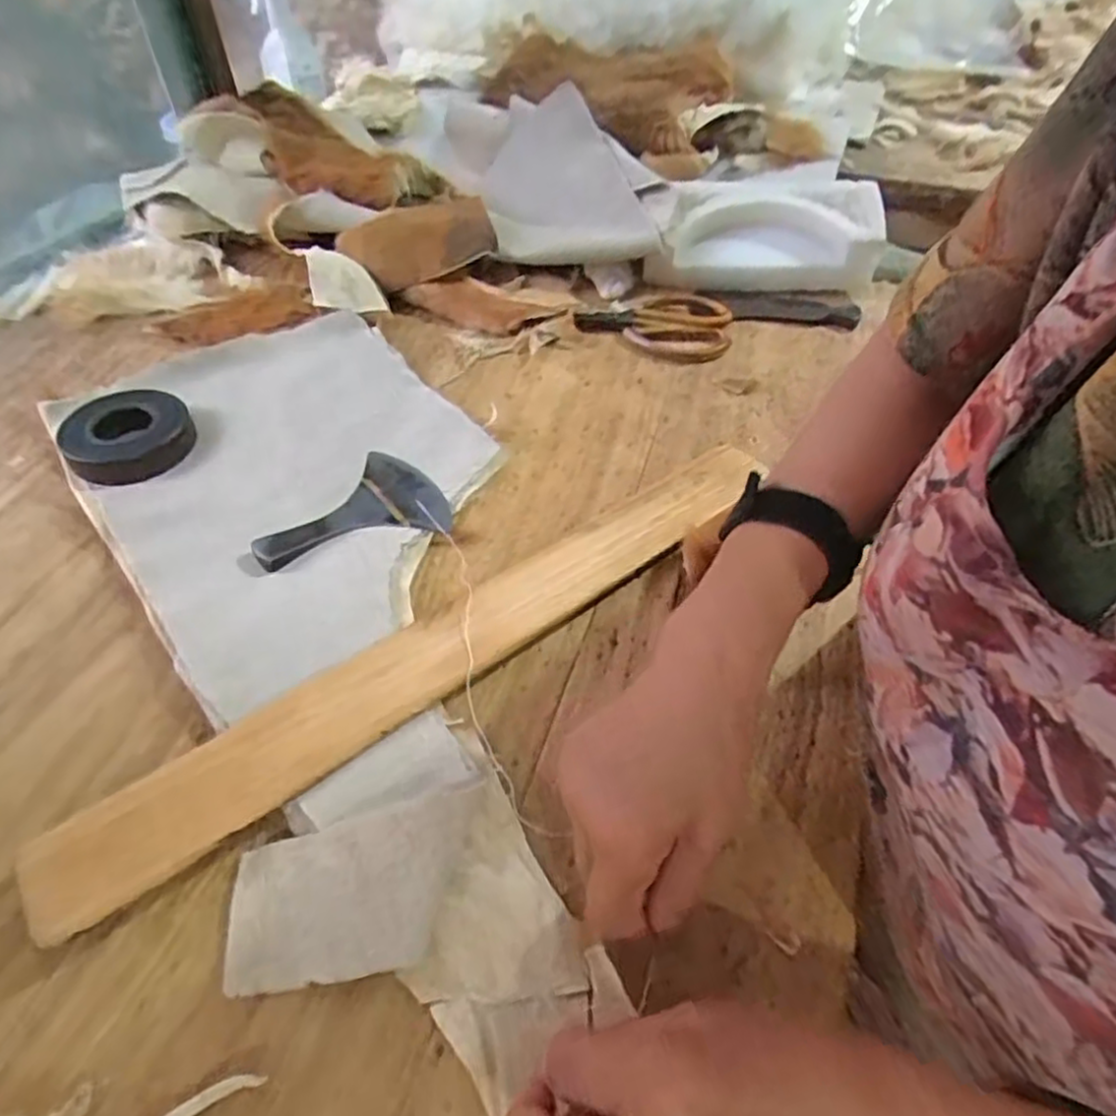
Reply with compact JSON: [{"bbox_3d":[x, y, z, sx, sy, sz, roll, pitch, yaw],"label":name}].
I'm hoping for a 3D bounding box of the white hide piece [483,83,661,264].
[{"bbox_3d":[-0.001,-0.390,0.739,0.159,0.103,0.247,-14,50,-14],"label":"white hide piece"}]

